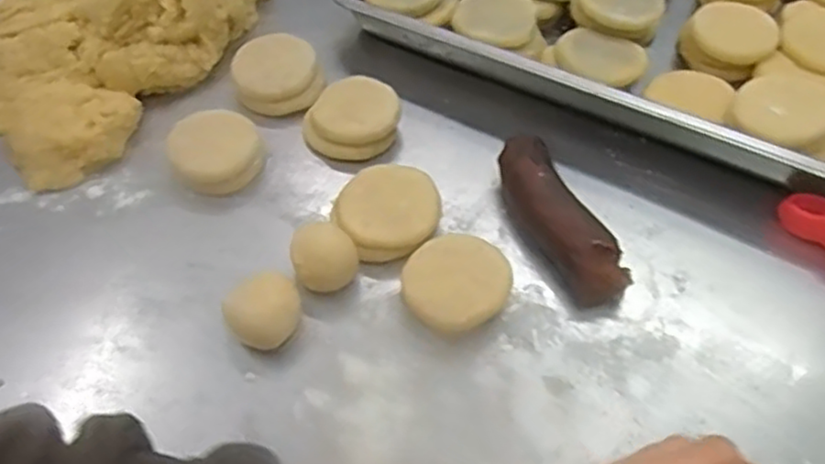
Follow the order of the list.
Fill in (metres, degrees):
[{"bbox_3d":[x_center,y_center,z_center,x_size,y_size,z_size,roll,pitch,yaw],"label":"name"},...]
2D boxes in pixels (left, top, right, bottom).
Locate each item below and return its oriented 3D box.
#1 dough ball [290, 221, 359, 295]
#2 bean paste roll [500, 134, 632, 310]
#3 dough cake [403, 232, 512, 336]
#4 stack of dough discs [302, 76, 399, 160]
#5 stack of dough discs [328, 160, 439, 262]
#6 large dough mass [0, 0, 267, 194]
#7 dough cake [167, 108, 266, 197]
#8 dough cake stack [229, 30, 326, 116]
[{"bbox_3d":[-0.053,0.016,0.436,0.038,0.028,0.035,0,53,0],"label":"dough ball"},{"bbox_3d":[0.090,-0.009,0.451,0.041,0.034,0.126,-21,56,-14],"label":"bean paste roll"},{"bbox_3d":[0.027,0.032,0.428,0.060,0.023,0.065,3,54,3],"label":"dough cake"},{"bbox_3d":[-0.044,-0.079,0.509,0.065,0.037,0.052,-6,54,-4],"label":"stack of dough discs"},{"bbox_3d":[-0.016,-0.011,0.456,0.066,0.033,0.054,-16,55,-11],"label":"stack of dough discs"},{"bbox_3d":[-0.243,-0.174,0.560,0.191,0.069,0.291,23,57,17],"label":"large dough mass"},{"bbox_3d":[-0.134,-0.055,0.486,0.059,0.031,0.050,-24,57,-16],"label":"dough cake"},{"bbox_3d":[-0.102,-0.117,0.537,0.062,0.025,0.070,-16,55,-11],"label":"dough cake stack"}]

